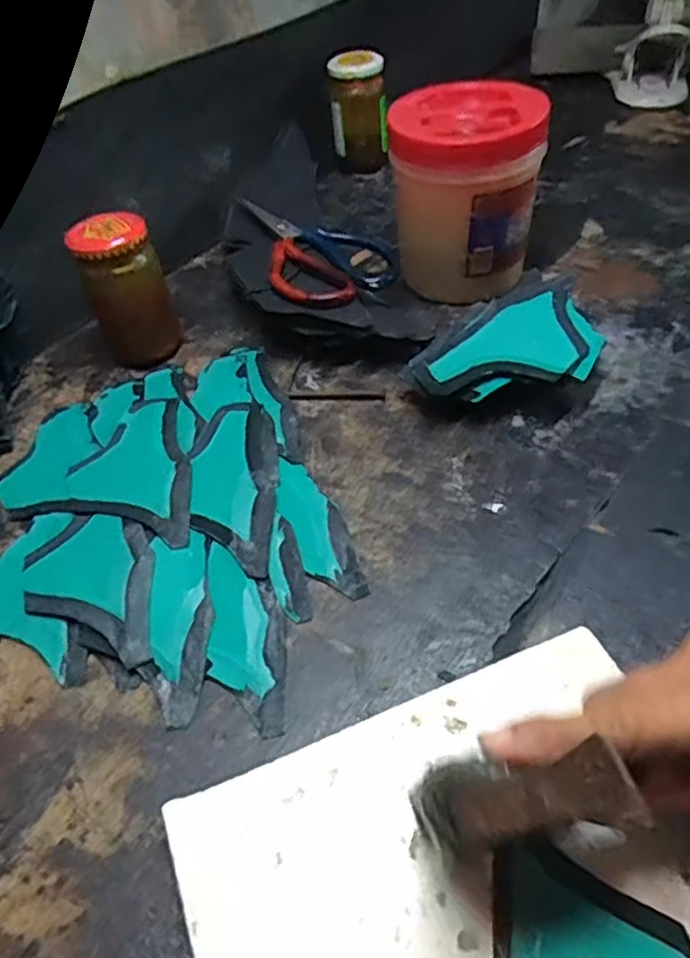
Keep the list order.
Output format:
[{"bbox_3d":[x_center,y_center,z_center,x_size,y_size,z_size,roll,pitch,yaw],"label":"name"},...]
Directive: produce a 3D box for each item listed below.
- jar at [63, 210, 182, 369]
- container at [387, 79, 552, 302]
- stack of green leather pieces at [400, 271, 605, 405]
[{"bbox_3d":[-0.170,-0.147,0.544,0.059,0.112,0.049,-11,47,-3],"label":"jar"},{"bbox_3d":[0.100,-0.231,0.565,0.117,0.143,0.104,2,48,9],"label":"container"},{"bbox_3d":[0.131,-0.095,0.505,0.162,0.048,0.101,-36,53,-24],"label":"stack of green leather pieces"}]

